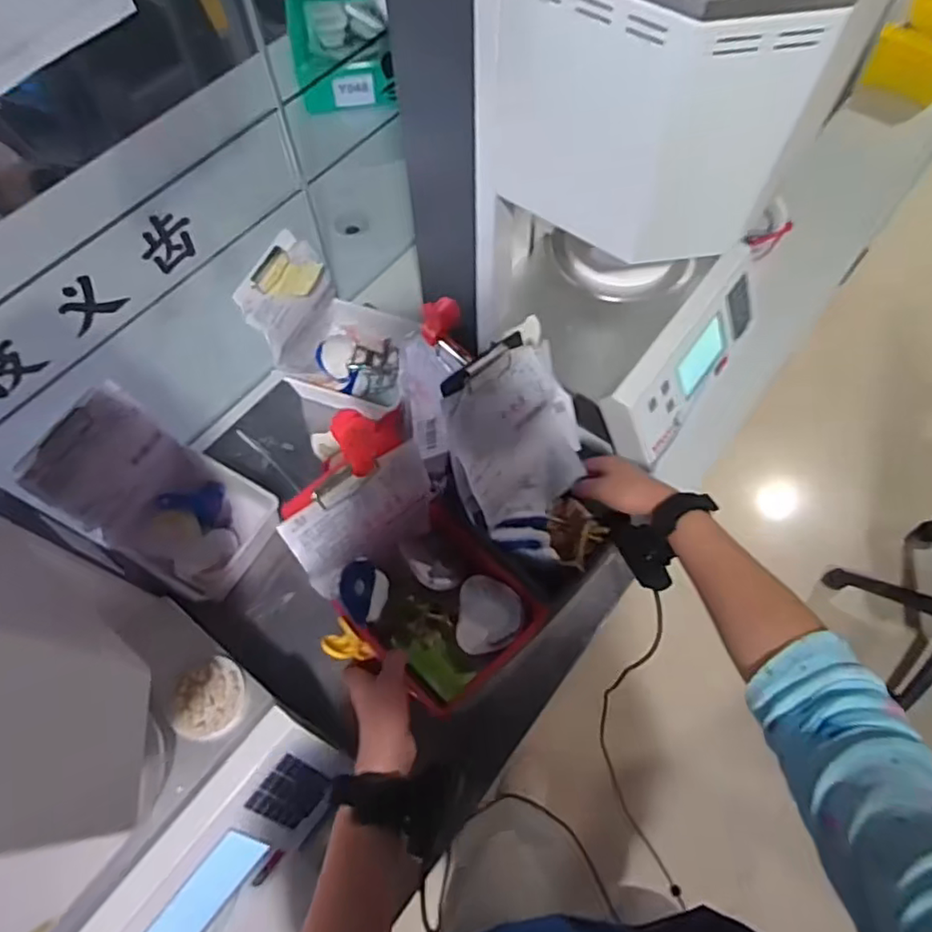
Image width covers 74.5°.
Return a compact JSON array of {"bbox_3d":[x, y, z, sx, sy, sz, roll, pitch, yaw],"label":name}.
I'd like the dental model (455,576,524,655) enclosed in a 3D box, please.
[{"bbox_3d":[0.025,0.155,0.643,0.064,0.026,0.082,5,65,3],"label":"dental model"}]

